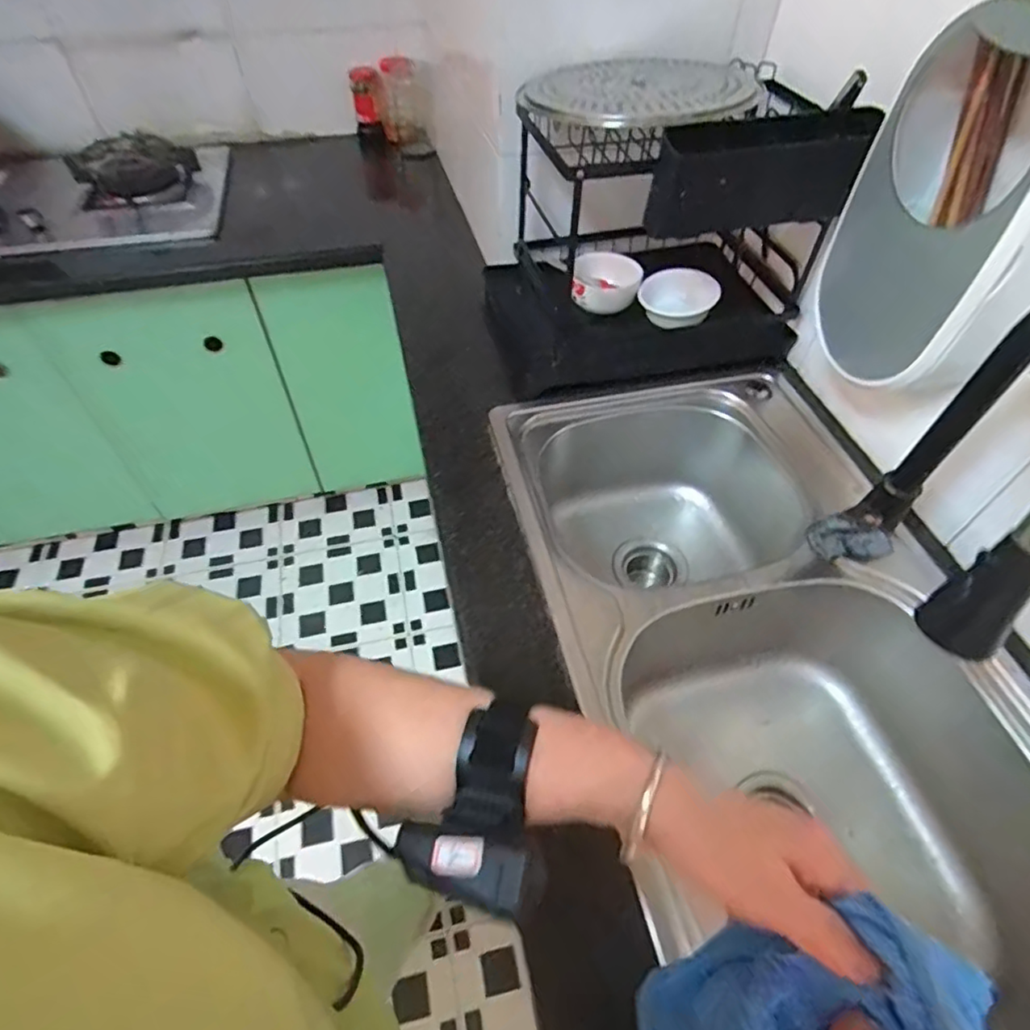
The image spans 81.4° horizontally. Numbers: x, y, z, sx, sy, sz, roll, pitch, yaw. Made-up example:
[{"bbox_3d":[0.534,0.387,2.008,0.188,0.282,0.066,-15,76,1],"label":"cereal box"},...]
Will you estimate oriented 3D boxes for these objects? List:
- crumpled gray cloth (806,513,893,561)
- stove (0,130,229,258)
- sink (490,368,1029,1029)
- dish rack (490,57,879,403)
[{"bbox_3d":[0.340,0.026,0.609,0.027,0.089,0.043,-20,100,-16],"label":"crumpled gray cloth"},{"bbox_3d":[-0.916,-0.595,1.121,0.676,0.153,0.397,-6,52,-7],"label":"stove"},{"bbox_3d":[0.267,0.172,0.702,0.427,0.215,0.790,-11,53,-10],"label":"sink"},{"bbox_3d":[0.186,-0.405,0.830,0.421,0.319,0.293,-12,53,-11],"label":"dish rack"}]

